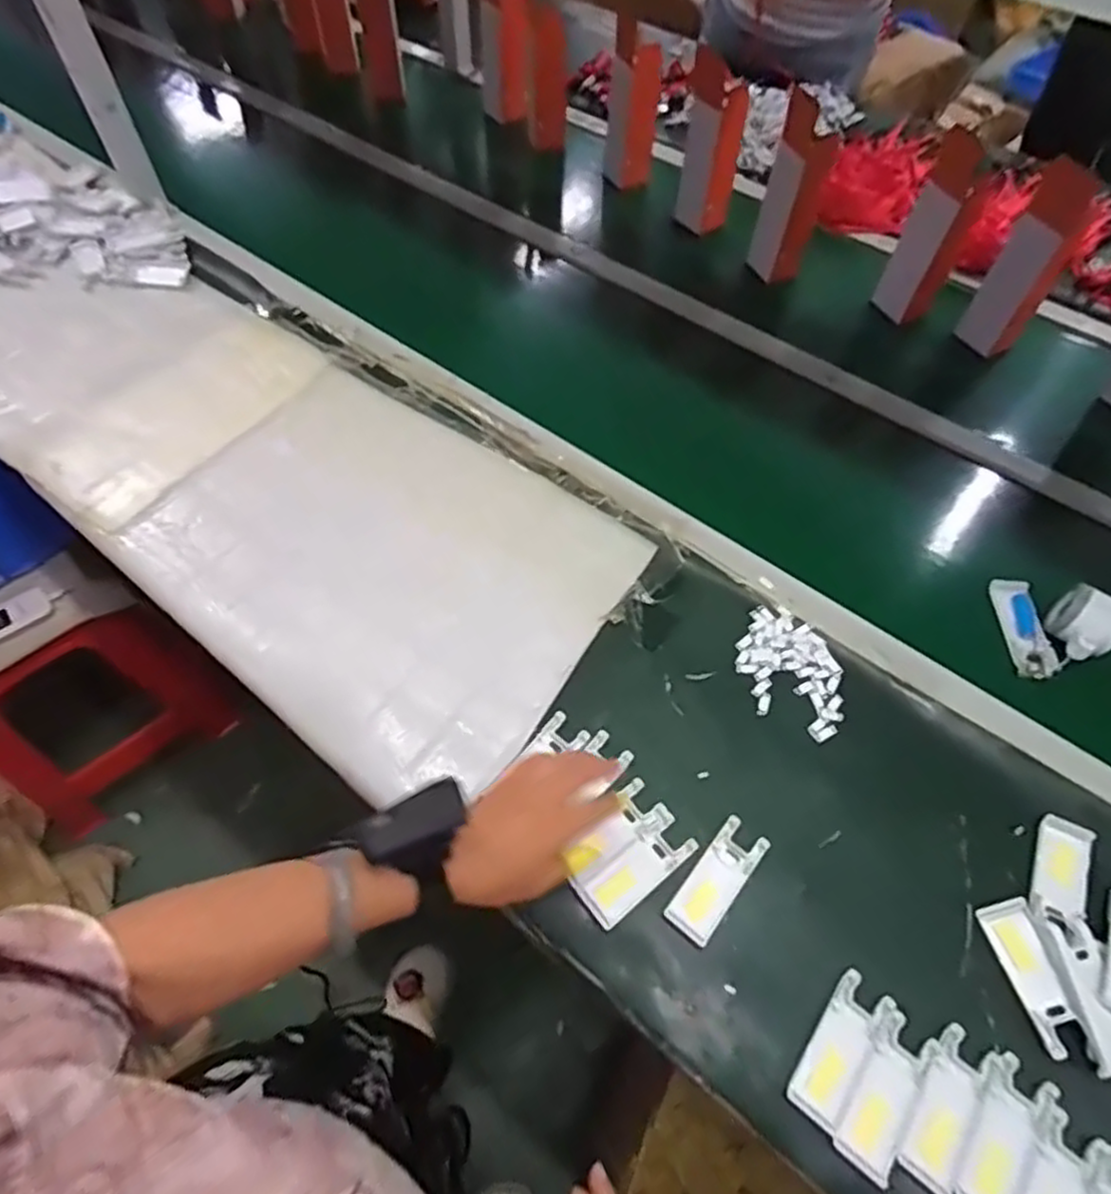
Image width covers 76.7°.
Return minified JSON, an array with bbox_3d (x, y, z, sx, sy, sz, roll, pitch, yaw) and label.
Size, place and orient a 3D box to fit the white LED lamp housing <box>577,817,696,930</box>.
[{"bbox_3d":[0.068,0.229,0.594,0.103,0.005,0.045,-34,65,-20],"label":"white LED lamp housing"}]

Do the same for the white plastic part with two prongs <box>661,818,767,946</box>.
[{"bbox_3d":[0.137,0.238,0.592,0.041,0.004,0.105,35,64,19],"label":"white plastic part with two prongs"}]

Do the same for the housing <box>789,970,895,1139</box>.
[{"bbox_3d":[0.214,0.341,0.530,0.038,0.006,0.105,35,64,19],"label":"housing"}]

